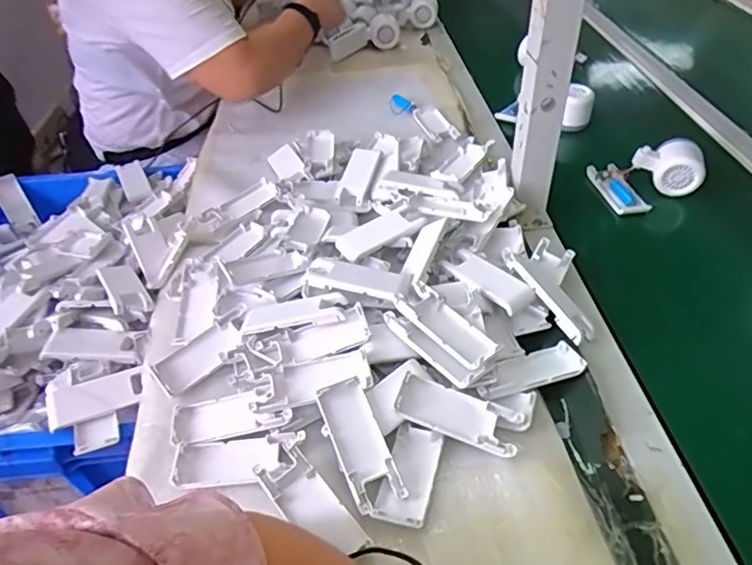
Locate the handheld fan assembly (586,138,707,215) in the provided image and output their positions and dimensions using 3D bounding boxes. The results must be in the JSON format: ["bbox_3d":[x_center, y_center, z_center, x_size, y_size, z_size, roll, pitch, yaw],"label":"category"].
[{"bbox_3d":[0.353,-0.147,0.736,0.120,0.073,0.095,-17,43,-14],"label":"handheld fan assembly"}]

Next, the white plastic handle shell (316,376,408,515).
[{"bbox_3d":[-0.014,0.130,0.455,0.040,0.019,0.101,-18,59,-15],"label":"white plastic handle shell"}]

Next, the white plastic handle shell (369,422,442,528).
[{"bbox_3d":[0.026,0.150,0.443,0.037,0.014,0.083,9,43,14],"label":"white plastic handle shell"}]

